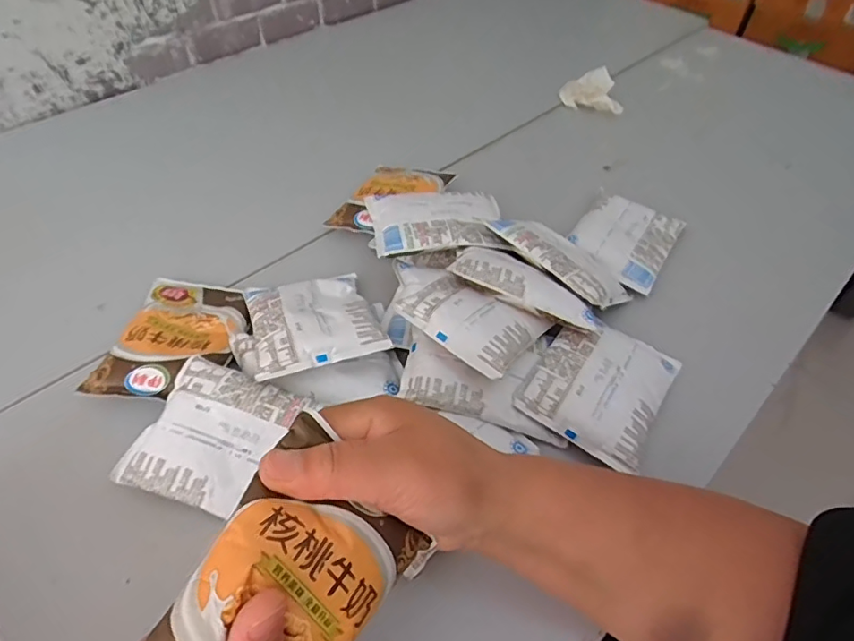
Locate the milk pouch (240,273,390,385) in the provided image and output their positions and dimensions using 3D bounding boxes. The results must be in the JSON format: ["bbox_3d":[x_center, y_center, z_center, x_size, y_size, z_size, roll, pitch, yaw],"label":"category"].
[{"bbox_3d":[-0.093,-0.005,0.431,0.095,0.016,0.116,-11,34,-17],"label":"milk pouch"}]

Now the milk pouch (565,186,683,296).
[{"bbox_3d":[0.199,-0.086,0.540,0.090,0.017,0.114,27,54,20],"label":"milk pouch"}]

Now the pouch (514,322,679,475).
[{"bbox_3d":[0.136,0.046,0.417,0.094,0.023,0.120,27,54,20],"label":"pouch"}]

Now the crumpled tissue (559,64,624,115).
[{"bbox_3d":[0.227,-0.314,0.739,0.084,0.045,0.056,11,50,8],"label":"crumpled tissue"}]

